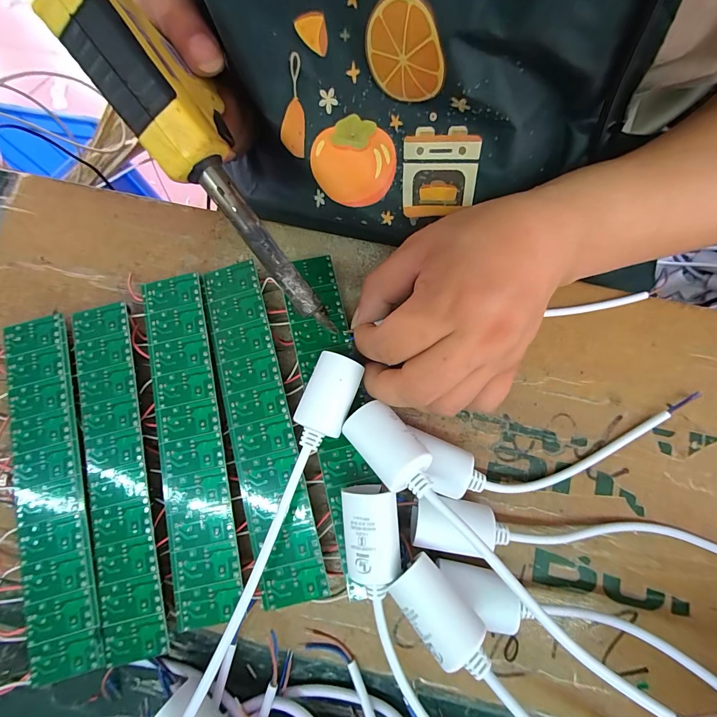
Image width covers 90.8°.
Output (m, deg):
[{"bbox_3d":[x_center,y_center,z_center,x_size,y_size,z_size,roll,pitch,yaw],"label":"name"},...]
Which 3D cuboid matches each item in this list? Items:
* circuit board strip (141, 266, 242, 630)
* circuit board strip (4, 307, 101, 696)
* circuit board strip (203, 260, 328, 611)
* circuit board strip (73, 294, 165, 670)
[{"bbox_3d":[-0.100,0.046,0.209,0.039,0.004,0.198,-12,80,-2],"label":"circuit board strip"},{"bbox_3d":[-0.180,0.074,0.213,0.037,0.020,0.199,-15,80,-2],"label":"circuit board strip"},{"bbox_3d":[-0.060,0.037,0.212,0.040,0.004,0.199,-16,80,3],"label":"circuit board strip"},{"bbox_3d":[-0.143,0.065,0.208,0.037,0.004,0.198,-15,79,1],"label":"circuit board strip"}]

